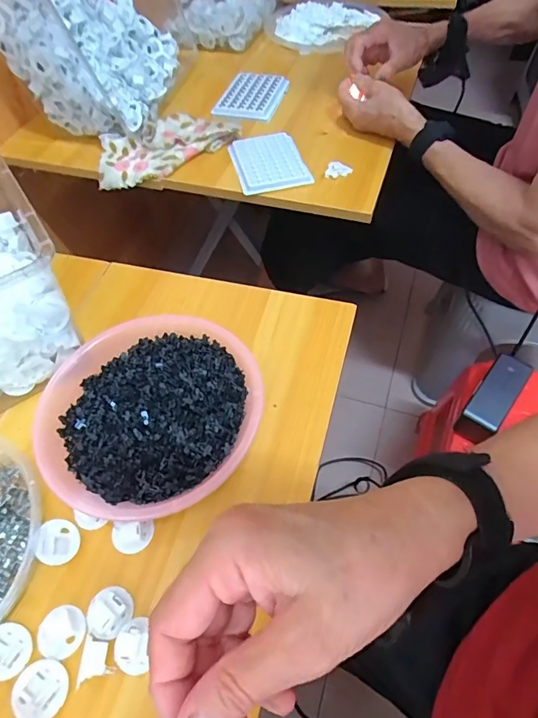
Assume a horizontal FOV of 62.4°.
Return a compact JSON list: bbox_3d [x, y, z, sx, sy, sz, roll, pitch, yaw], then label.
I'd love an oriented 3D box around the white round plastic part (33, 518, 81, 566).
[{"bbox_3d":[-0.160,0.138,0.337,0.032,0.010,0.032,22,46,-25],"label":"white round plastic part"}]

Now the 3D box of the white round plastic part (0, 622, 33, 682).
[{"bbox_3d":[-0.180,0.199,0.303,0.027,0.020,0.035,-17,56,-9],"label":"white round plastic part"}]

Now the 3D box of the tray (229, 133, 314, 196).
[{"bbox_3d":[0.000,-0.281,0.633,0.095,0.010,0.123,-13,57,-6],"label":"tray"}]

